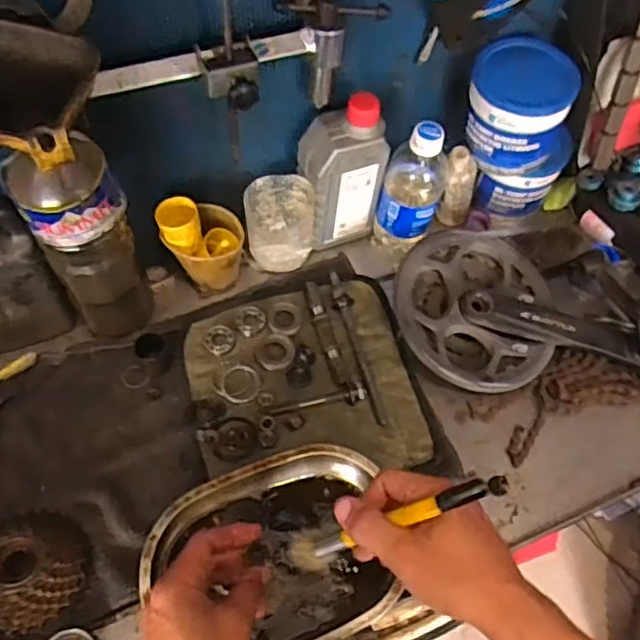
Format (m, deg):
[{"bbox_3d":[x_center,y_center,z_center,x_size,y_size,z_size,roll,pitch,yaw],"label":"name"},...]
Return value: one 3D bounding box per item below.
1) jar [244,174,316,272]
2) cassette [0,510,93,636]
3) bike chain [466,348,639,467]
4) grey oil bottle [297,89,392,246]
[{"bbox_3d":[-0.042,-0.101,0.683,0.072,0.085,0.066,2,59,-1],"label":"jar"},{"bbox_3d":[-0.246,0.203,0.531,0.094,0.031,0.100,-12,60,-10],"label":"cassette"},{"bbox_3d":[0.244,0.075,0.644,0.176,0.023,0.080,-21,62,-14],"label":"bike chain"},{"bbox_3d":[0.023,-0.152,0.666,0.077,0.166,0.053,-18,61,-13],"label":"grey oil bottle"}]

